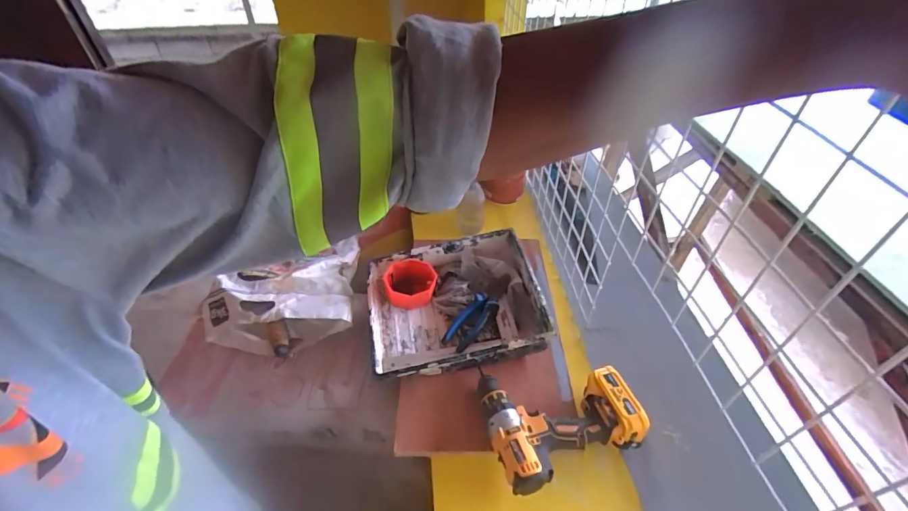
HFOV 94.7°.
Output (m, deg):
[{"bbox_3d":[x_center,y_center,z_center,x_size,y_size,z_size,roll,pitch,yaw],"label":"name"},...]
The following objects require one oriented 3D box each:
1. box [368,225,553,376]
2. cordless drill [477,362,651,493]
[{"bbox_3d":[-0.002,0.093,0.838,0.329,0.082,0.293,-7,45,-8],"label":"box"},{"bbox_3d":[0.163,0.250,0.683,0.233,0.074,0.192,-15,47,-15],"label":"cordless drill"}]

